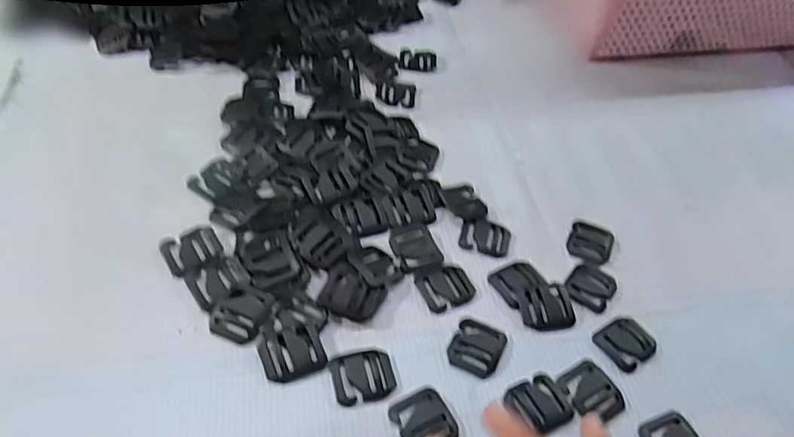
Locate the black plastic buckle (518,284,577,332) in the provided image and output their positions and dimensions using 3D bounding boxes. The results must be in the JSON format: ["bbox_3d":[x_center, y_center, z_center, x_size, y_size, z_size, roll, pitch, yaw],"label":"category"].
[{"bbox_3d":[0.096,0.056,0.372,0.035,0.007,0.030,-7,50,-13],"label":"black plastic buckle"}]

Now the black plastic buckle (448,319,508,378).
[{"bbox_3d":[0.048,0.076,0.351,0.030,0.004,0.034,22,50,12],"label":"black plastic buckle"}]

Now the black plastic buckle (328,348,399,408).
[{"bbox_3d":[-0.019,0.089,0.331,0.035,0.004,0.030,-8,50,-14],"label":"black plastic buckle"}]

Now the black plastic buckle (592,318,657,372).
[{"bbox_3d":[0.143,0.077,0.363,0.034,0.004,0.030,-26,57,-27],"label":"black plastic buckle"}]

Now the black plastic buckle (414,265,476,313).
[{"bbox_3d":[0.031,0.043,0.378,0.034,0.004,0.031,-18,53,-21],"label":"black plastic buckle"}]

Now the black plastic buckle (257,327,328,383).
[{"bbox_3d":[-0.060,0.077,0.334,0.035,0.005,0.028,-15,52,-19],"label":"black plastic buckle"}]

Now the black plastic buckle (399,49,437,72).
[{"bbox_3d":[0.019,-0.150,0.546,0.035,0.004,0.031,4,48,-3],"label":"black plastic buckle"}]

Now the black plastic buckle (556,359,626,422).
[{"bbox_3d":[0.113,0.100,0.339,0.032,0.006,0.034,-23,55,-24],"label":"black plastic buckle"}]

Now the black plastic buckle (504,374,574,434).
[{"bbox_3d":[0.080,0.105,0.329,0.032,0.004,0.029,-20,54,-23],"label":"black plastic buckle"}]

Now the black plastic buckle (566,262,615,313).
[{"bbox_3d":[0.131,0.043,0.390,0.030,0.004,0.036,34,53,21],"label":"black plastic buckle"}]

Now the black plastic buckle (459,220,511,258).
[{"bbox_3d":[0.063,0.013,0.412,0.033,0.004,0.028,16,49,7],"label":"black plastic buckle"}]

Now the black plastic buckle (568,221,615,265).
[{"bbox_3d":[0.139,0.016,0.418,0.030,0.004,0.036,20,49,11],"label":"black plastic buckle"}]

